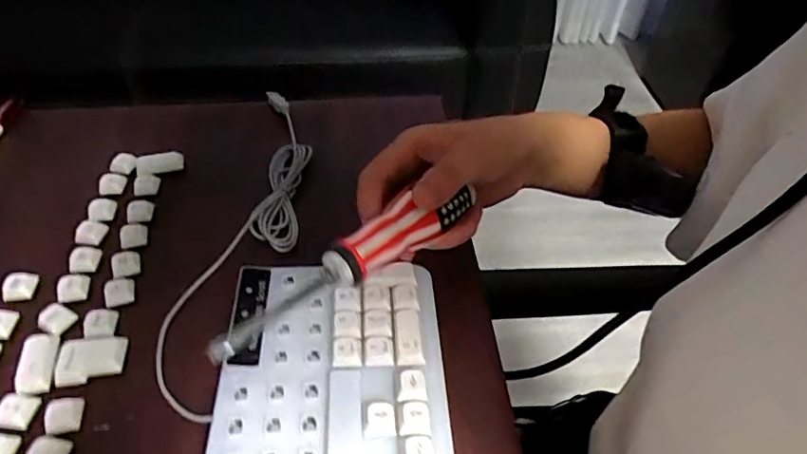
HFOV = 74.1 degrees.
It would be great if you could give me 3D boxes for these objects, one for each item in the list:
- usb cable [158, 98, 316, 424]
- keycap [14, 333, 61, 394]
[{"bbox_3d":[-0.109,-0.002,0.384,0.055,0.026,0.278,7,51,4],"label":"usb cable"},{"bbox_3d":[-0.215,0.078,0.314,0.019,0.007,0.037,-7,51,-7],"label":"keycap"}]

